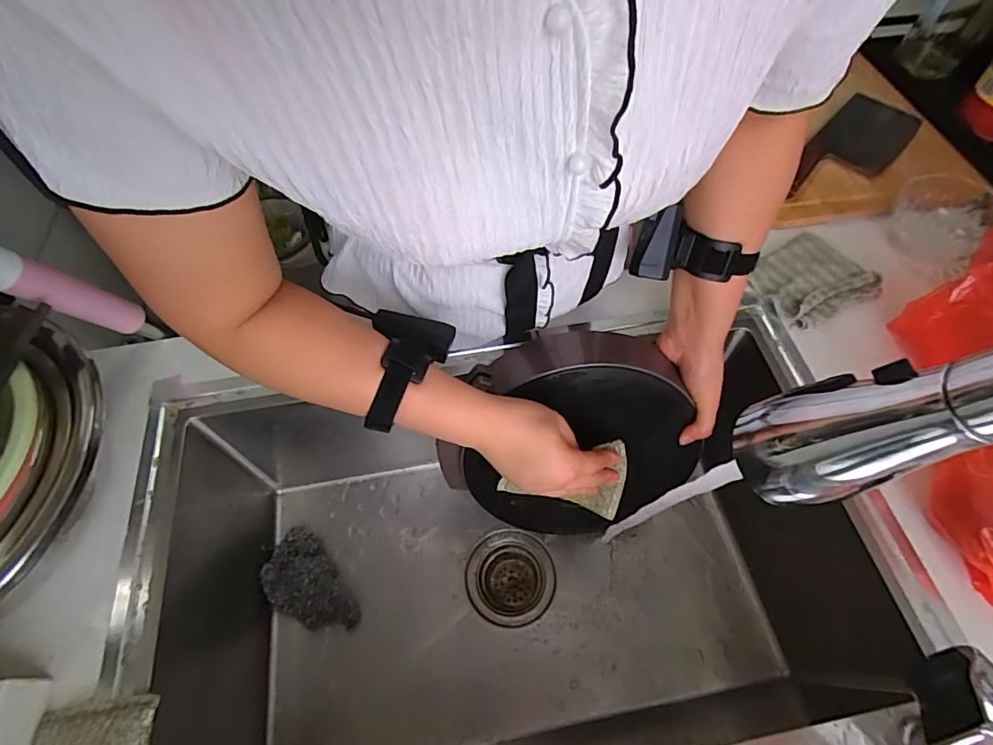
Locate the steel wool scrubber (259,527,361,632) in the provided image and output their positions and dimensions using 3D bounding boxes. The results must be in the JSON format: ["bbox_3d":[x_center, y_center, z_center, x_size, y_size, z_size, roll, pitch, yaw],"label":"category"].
[{"bbox_3d":[-0.232,0.257,0.616,0.080,0.035,0.145,-34,64,-18],"label":"steel wool scrubber"}]

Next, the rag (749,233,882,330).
[{"bbox_3d":[0.360,-0.108,0.590,0.124,0.017,0.108,-25,62,-13],"label":"rag"}]

